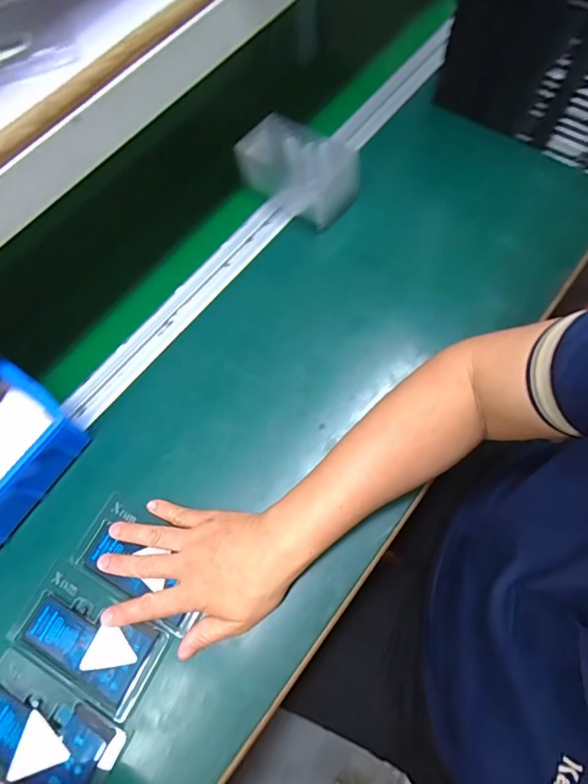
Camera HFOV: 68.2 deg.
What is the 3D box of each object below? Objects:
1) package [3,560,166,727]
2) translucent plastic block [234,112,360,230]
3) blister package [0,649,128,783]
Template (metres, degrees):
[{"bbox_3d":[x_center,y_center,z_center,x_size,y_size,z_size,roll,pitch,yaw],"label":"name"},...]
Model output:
[{"bbox_3d":[-0.174,0.205,0.364,0.125,0.011,0.071,25,72,12],"label":"package"},{"bbox_3d":[0.007,-0.254,0.505,0.132,0.061,0.078,33,74,14],"label":"translucent plastic block"},{"bbox_3d":[-0.200,0.268,0.342,0.124,0.008,0.065,25,72,12],"label":"blister package"}]

